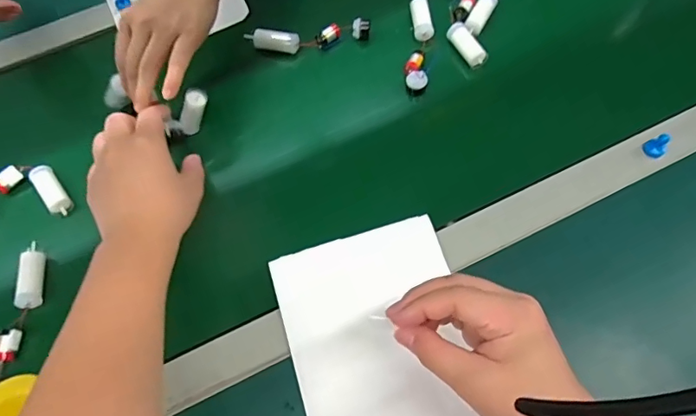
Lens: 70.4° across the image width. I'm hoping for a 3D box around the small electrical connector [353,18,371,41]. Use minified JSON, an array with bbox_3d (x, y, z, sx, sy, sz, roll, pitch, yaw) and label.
[{"bbox_3d":[0.015,-0.201,0.559,0.019,0.023,0.013,-1,71,7],"label":"small electrical connector"}]

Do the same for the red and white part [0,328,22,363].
[{"bbox_3d":[-0.291,0.117,0.422,0.012,0.015,0.027,2,71,8],"label":"red and white part"}]

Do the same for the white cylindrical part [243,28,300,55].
[{"bbox_3d":[-0.086,-0.189,0.557,0.064,0.017,0.021,11,73,11],"label":"white cylindrical part"}]

